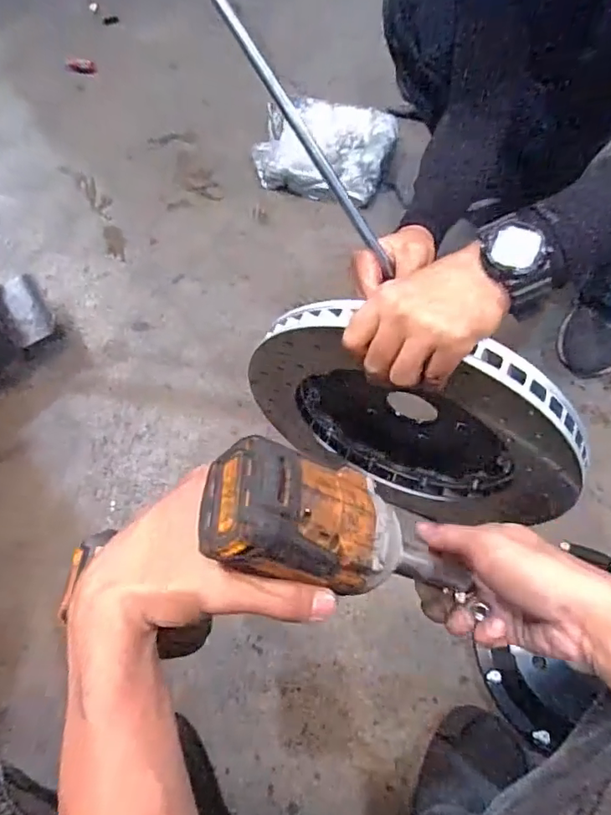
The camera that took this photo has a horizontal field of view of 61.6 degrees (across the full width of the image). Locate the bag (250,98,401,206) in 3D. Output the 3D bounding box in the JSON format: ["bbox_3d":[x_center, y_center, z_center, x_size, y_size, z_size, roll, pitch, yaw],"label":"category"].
[{"bbox_3d":[0.037,-0.532,1.048,0.277,0.060,0.235,15,65,8],"label":"bag"}]

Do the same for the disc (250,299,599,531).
[{"bbox_3d":[0.106,0.016,0.567,0.349,0.320,0.061,23,66,11],"label":"disc"}]

